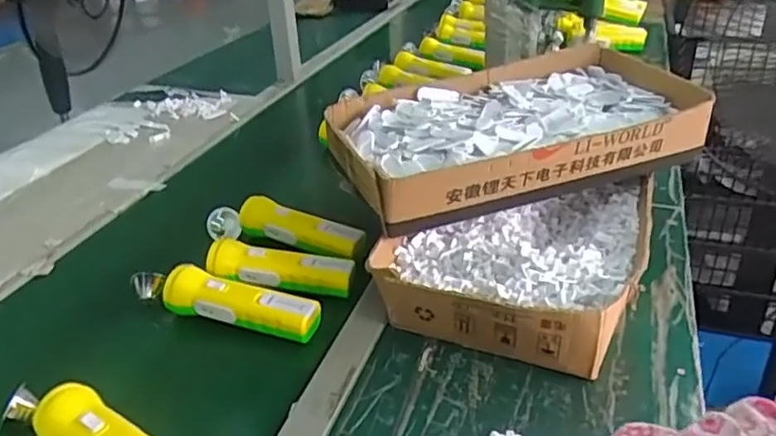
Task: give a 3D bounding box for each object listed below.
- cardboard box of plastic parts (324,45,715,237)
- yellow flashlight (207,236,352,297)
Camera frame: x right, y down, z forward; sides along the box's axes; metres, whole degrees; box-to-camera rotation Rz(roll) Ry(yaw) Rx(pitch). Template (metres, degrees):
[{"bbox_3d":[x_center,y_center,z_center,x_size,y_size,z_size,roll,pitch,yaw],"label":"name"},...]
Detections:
[{"bbox_3d":[0.153,-0.107,0.777,0.432,0.083,0.256,-15,32,-18],"label":"cardboard box of plastic parts"},{"bbox_3d":[-0.122,0.056,0.720,0.161,0.045,0.039,1,30,9],"label":"yellow flashlight"}]

